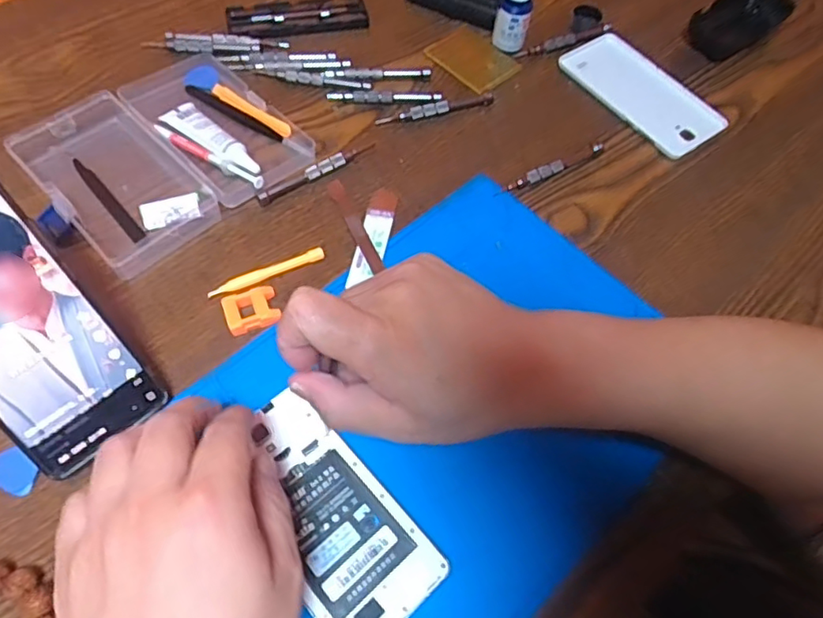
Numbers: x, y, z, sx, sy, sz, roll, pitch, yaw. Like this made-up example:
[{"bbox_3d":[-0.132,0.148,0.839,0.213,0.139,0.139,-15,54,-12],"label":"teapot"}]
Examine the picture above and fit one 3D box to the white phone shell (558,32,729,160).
[{"bbox_3d":[0.198,-0.193,0.509,0.065,0.013,0.146,-31,66,-18],"label":"white phone shell"}]

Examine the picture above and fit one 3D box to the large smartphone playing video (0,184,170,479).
[{"bbox_3d":[-0.212,0.009,0.313,0.075,0.007,0.161,-38,110,-22],"label":"large smartphone playing video"}]

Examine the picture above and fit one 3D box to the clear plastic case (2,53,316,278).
[{"bbox_3d":[-0.189,-0.124,0.441,0.173,0.022,0.158,-40,69,-22],"label":"clear plastic case"}]

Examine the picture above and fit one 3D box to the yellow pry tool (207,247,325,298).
[{"bbox_3d":[-0.100,-0.026,0.401,0.081,0.007,0.012,-23,64,-15],"label":"yellow pry tool"}]

